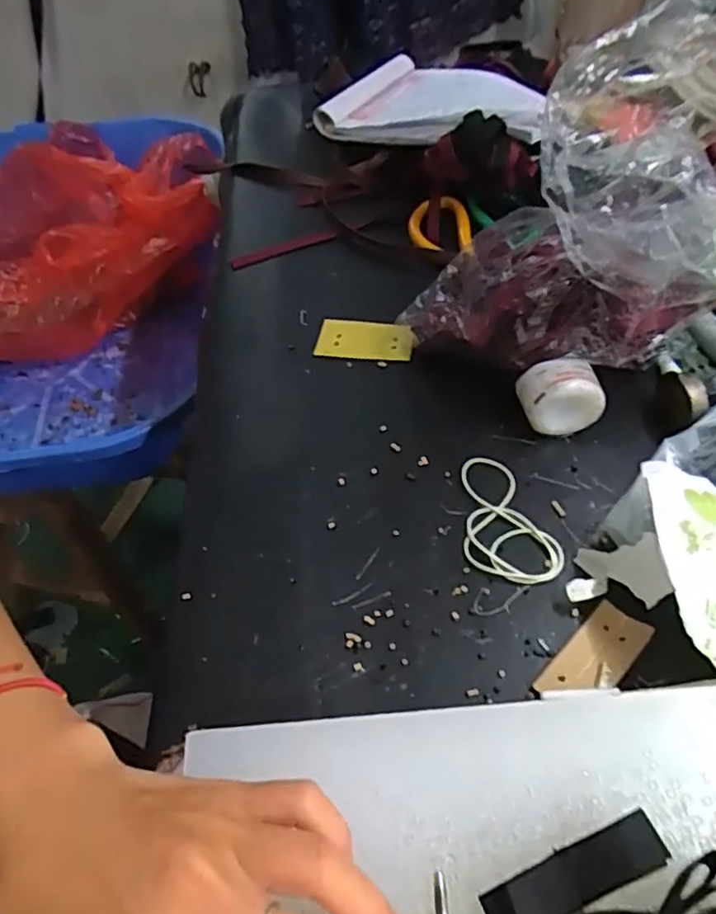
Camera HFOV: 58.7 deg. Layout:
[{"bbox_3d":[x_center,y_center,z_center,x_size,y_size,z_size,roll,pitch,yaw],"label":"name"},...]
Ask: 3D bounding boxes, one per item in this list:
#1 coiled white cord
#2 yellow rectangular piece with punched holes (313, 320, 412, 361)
[{"bbox_3d":[0.086,0.033,0.360,0.052,0.004,0.079,0,53,5],"label":"coiled white cord"},{"bbox_3d":[0.005,-0.084,0.454,0.067,0.005,0.034,5,61,8],"label":"yellow rectangular piece with punched holes"}]

